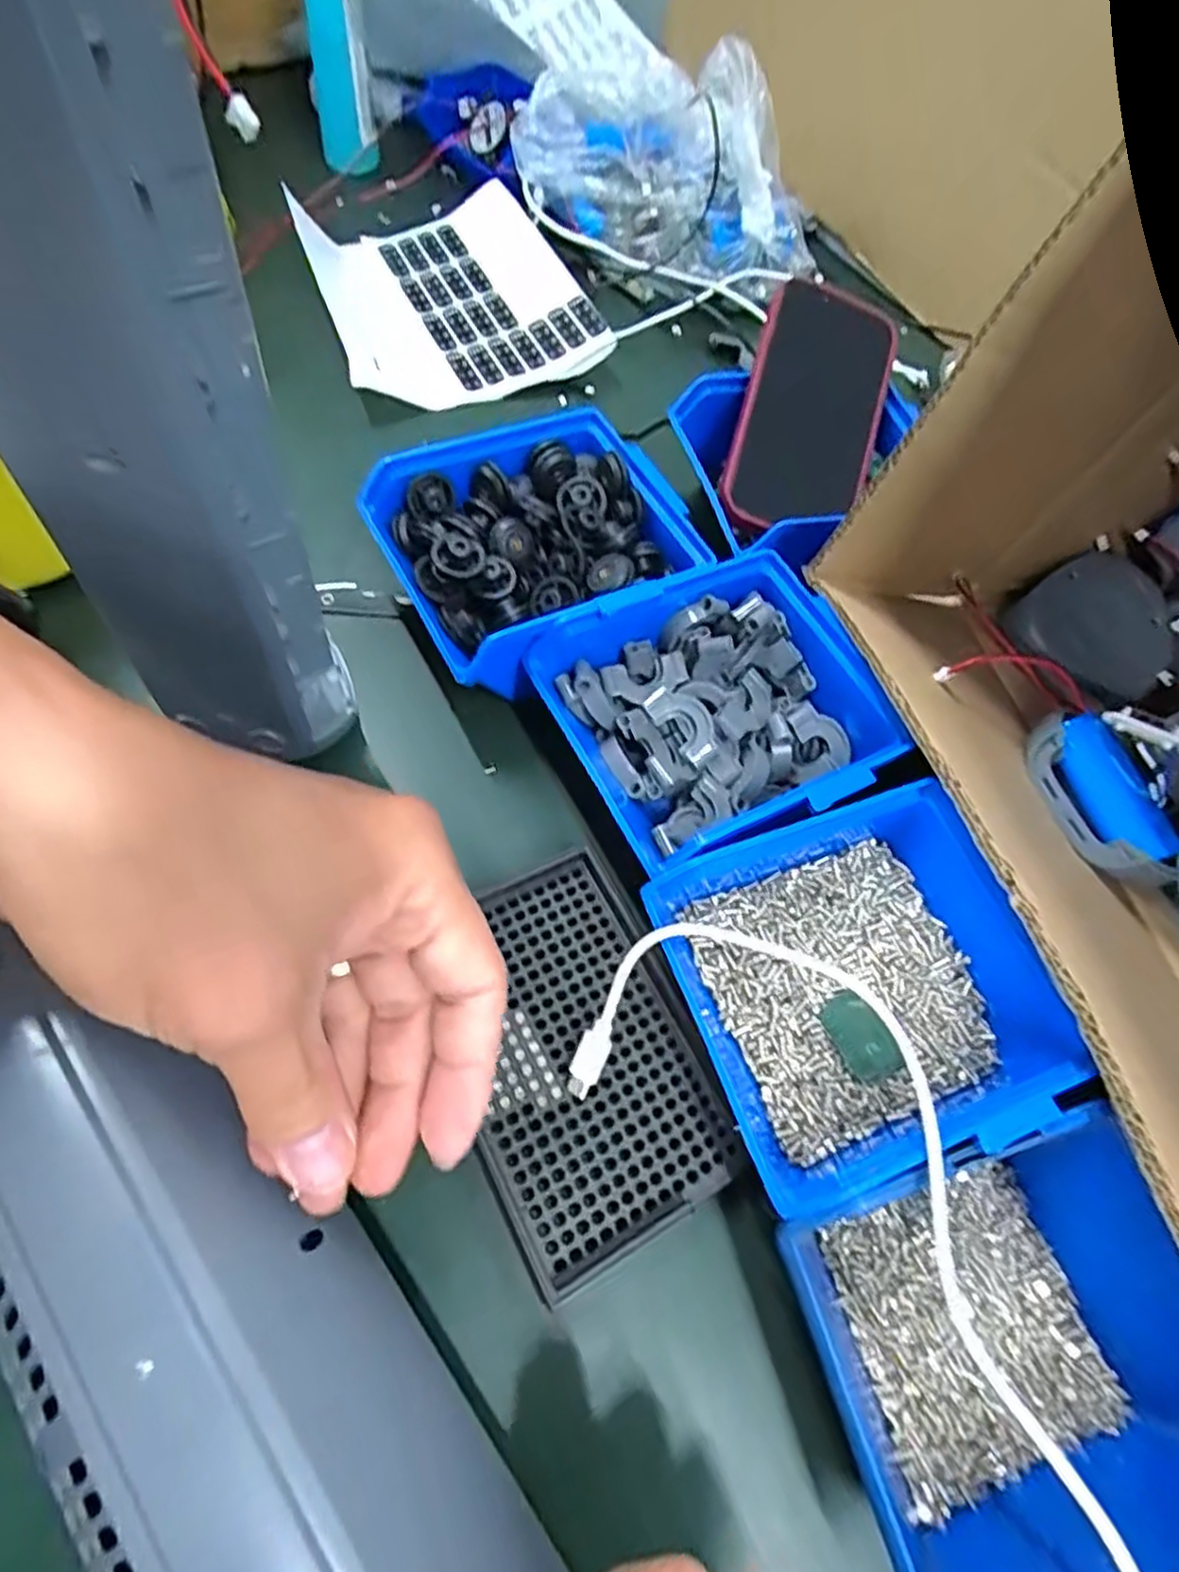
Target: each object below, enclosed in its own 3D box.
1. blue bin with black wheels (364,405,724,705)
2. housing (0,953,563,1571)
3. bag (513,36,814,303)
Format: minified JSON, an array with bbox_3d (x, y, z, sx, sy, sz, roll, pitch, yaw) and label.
[{"bbox_3d":[-0.024,-0.111,0.358,0.136,0.064,0.117,-26,67,-17],"label":"blue bin with black wheels"},{"bbox_3d":[-0.082,0.146,0.174,0.068,0.041,0.242,-37,74,-21],"label":"housing"},{"bbox_3d":[0.057,-0.423,0.502,0.218,0.117,0.084,18,61,0],"label":"bag"}]

